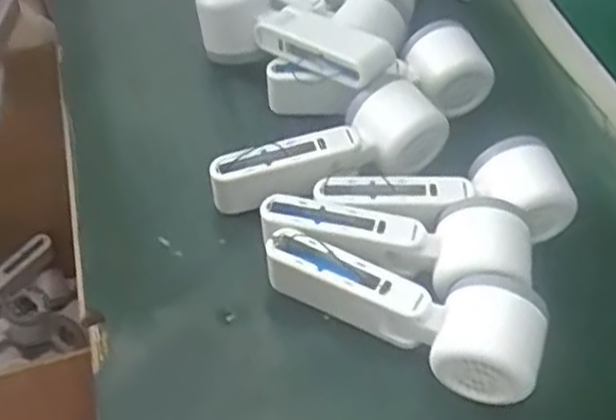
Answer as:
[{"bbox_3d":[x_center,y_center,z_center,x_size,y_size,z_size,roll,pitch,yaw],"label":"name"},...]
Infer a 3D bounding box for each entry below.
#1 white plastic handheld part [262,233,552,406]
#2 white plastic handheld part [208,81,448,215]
[{"bbox_3d":[0.054,0.054,0.422,0.167,0.053,0.061,21,52,12],"label":"white plastic handheld part"},{"bbox_3d":[0.015,-0.035,0.489,0.161,0.057,0.052,-24,56,-22],"label":"white plastic handheld part"}]

